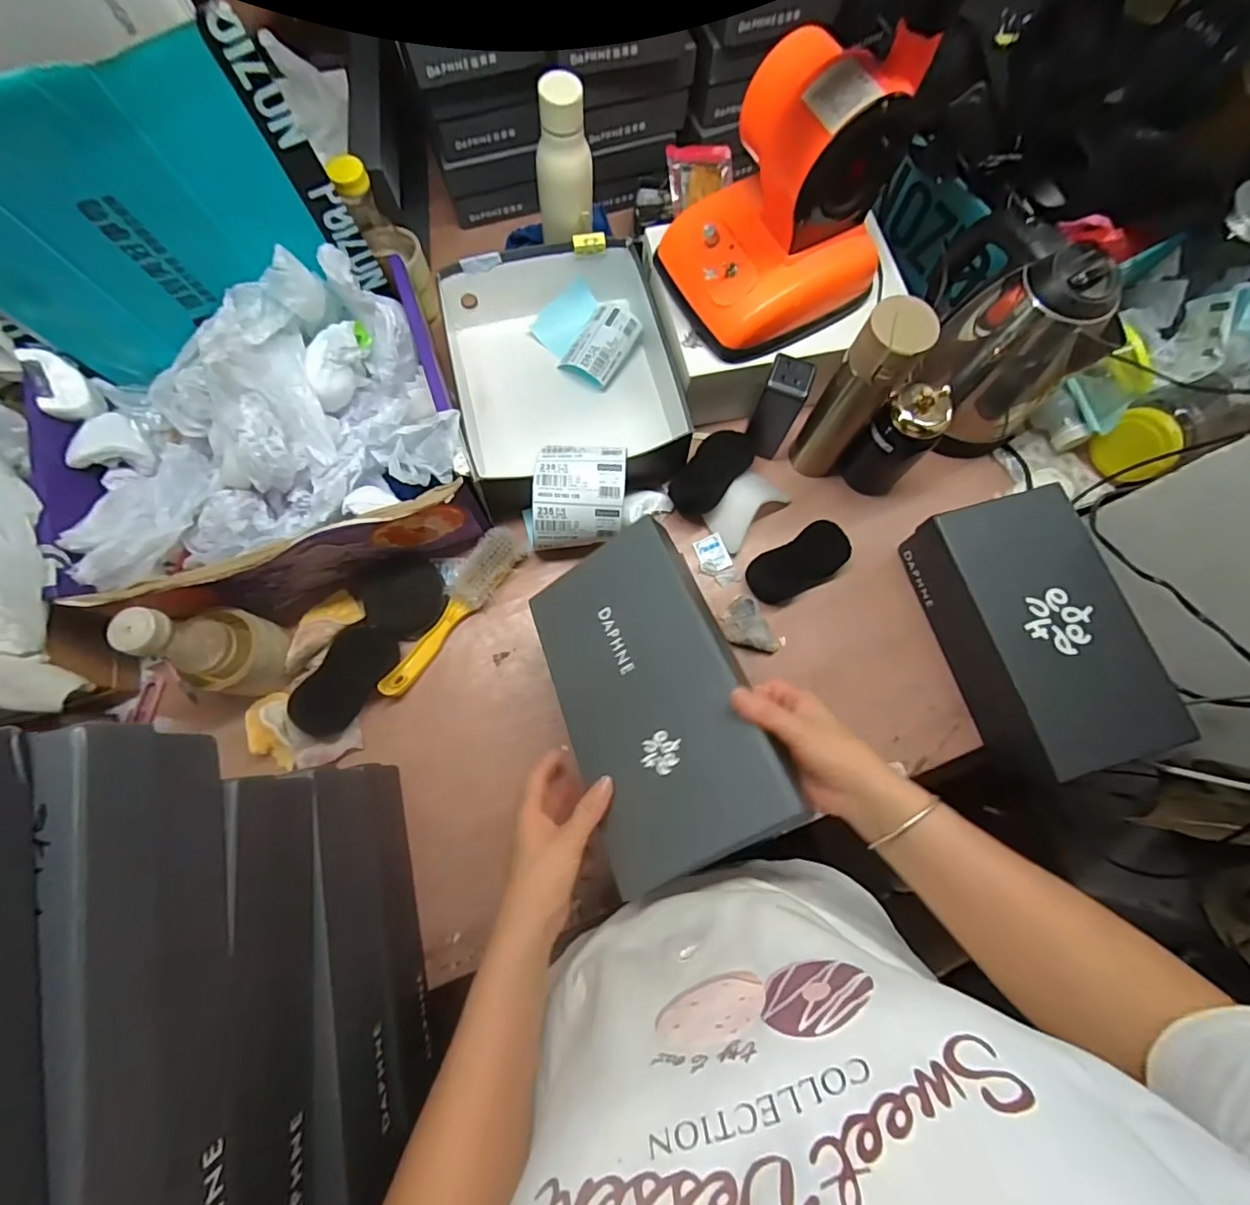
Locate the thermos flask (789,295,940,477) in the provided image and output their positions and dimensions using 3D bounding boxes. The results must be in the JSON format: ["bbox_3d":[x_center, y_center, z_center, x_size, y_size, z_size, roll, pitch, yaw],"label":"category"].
[{"bbox_3d":[0.250,-0.220,0.598,0.066,0.240,0.056,32,77,7],"label":"thermos flask"}]

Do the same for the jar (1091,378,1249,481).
[{"bbox_3d":[0.685,-0.226,0.655,0.185,0.091,0.089,-26,77,-8],"label":"jar"}]

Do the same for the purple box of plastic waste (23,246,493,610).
[{"bbox_3d":[-0.381,-0.168,0.571,0.397,0.186,0.281,-16,76,-6],"label":"purple box of plastic waste"}]

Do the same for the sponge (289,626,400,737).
[{"bbox_3d":[-0.313,0.087,0.601,0.066,0.039,0.133,32,77,7],"label":"sponge"}]

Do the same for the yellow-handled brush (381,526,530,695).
[{"bbox_3d":[-0.197,0.011,0.631,0.052,0.033,0.235,32,77,7],"label":"yellow-handled brush"}]

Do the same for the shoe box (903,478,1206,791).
[{"bbox_3d":[0.453,0.032,0.602,0.168,0.098,0.293,-15,76,-5],"label":"shoe box"}]

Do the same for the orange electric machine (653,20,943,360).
[{"bbox_3d":[0.161,-0.407,0.546,0.198,0.199,0.176,-31,78,-9],"label":"orange electric machine"}]

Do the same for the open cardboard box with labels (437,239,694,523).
[{"bbox_3d":[-0.084,-0.295,0.693,0.269,0.096,0.318,-13,76,-5],"label":"open cardboard box with labels"}]

